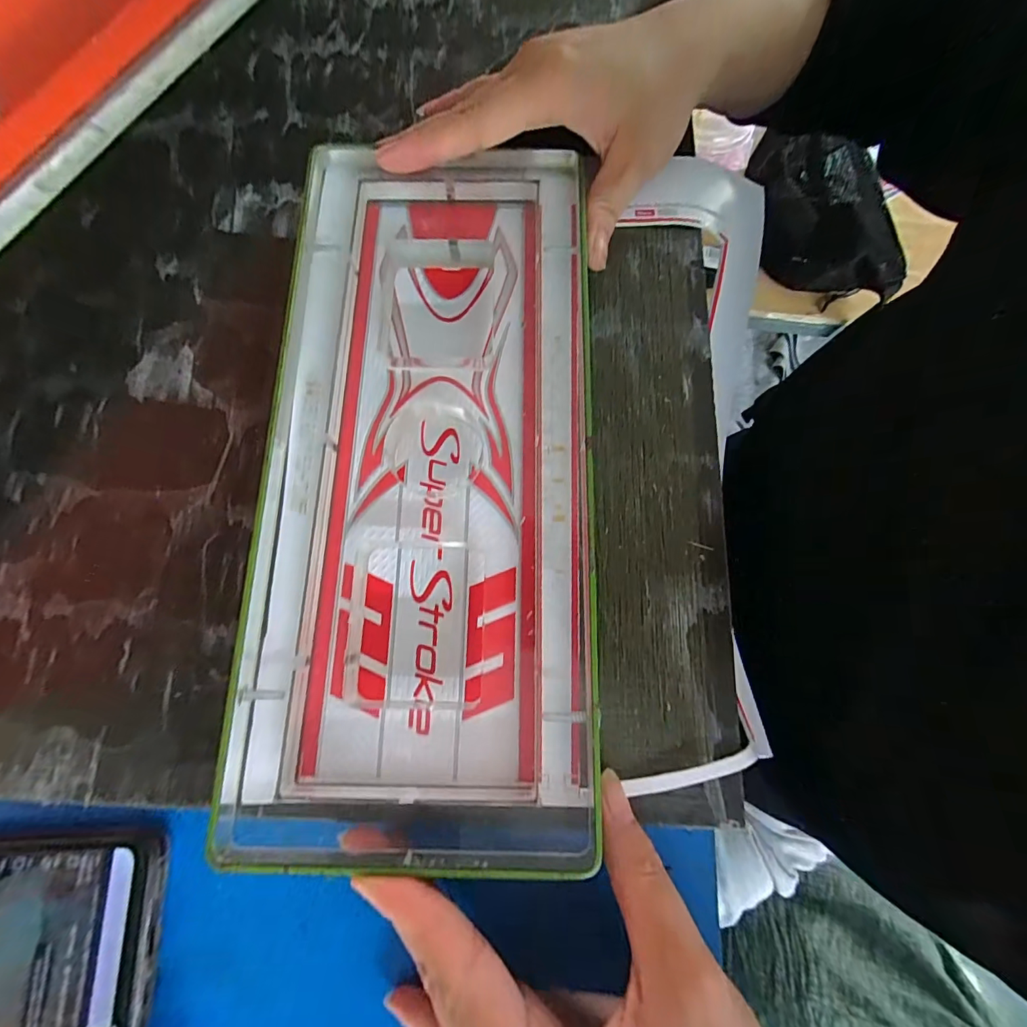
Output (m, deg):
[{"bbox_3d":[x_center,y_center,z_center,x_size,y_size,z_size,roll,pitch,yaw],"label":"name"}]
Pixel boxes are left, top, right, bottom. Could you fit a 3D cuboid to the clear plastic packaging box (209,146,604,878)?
[{"bbox_3d":[-0.036,-0.025,0.199,0.138,0.025,0.303,0,77,1],"label":"clear plastic packaging box"}]

